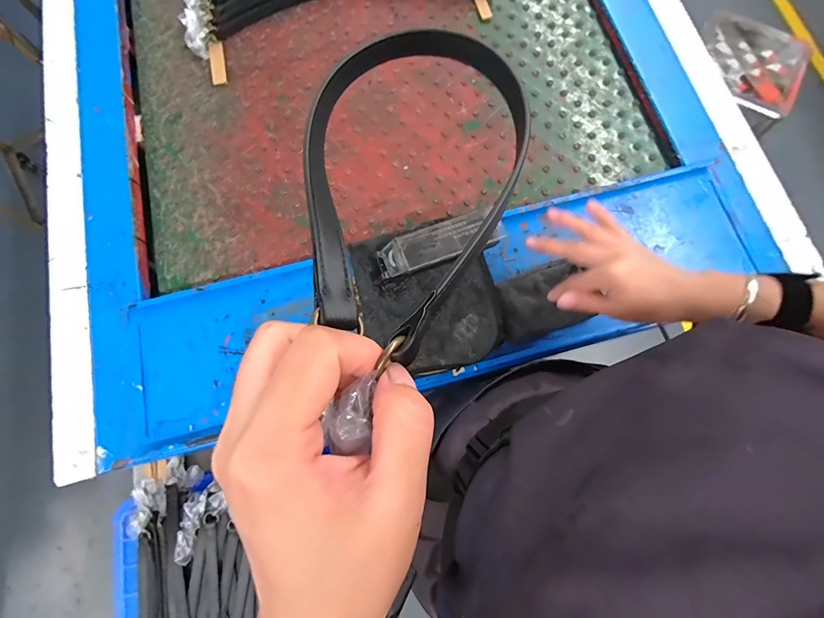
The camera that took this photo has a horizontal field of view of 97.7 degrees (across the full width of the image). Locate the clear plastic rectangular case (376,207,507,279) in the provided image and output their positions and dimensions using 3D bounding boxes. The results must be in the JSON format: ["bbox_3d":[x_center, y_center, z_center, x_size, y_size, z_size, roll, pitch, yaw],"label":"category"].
[{"bbox_3d":[0.034,-0.078,0.419,0.149,0.014,0.044,-18,77,-4],"label":"clear plastic rectangular case"}]

